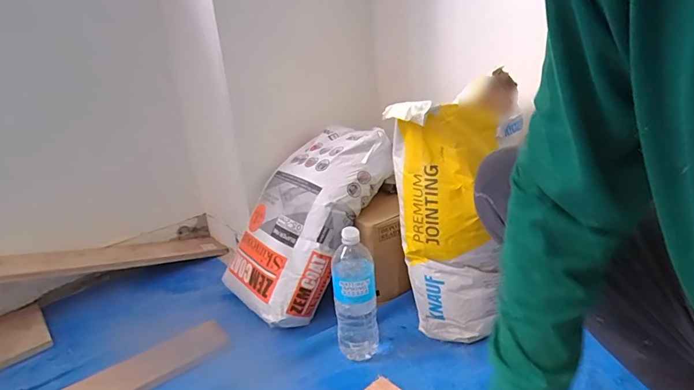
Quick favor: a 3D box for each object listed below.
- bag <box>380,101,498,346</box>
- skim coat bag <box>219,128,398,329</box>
[{"bbox_3d":[0.166,0.056,0.743,0.194,0.436,0.100,6,21,28],"label":"bag"},{"bbox_3d":[-0.096,0.037,0.933,0.264,0.488,0.130,22,-10,46],"label":"skim coat bag"}]

